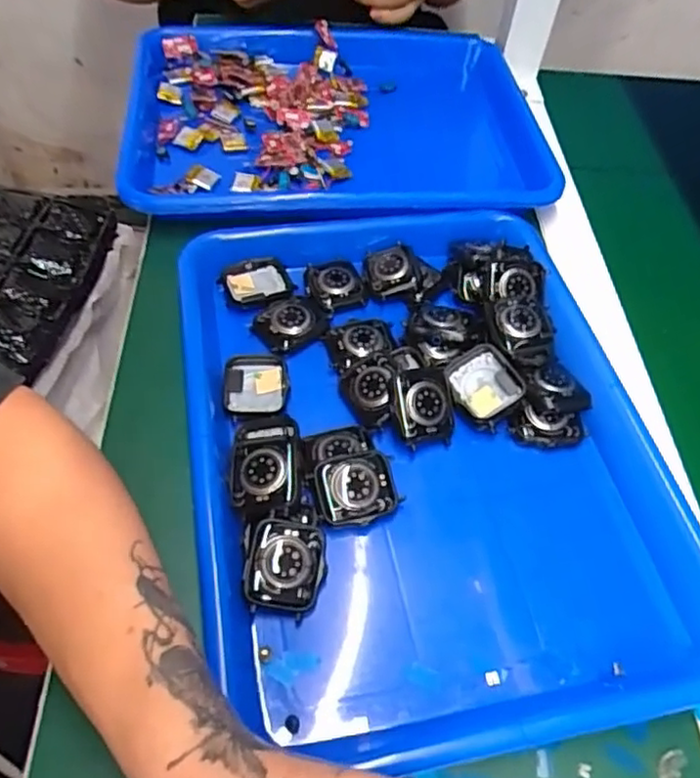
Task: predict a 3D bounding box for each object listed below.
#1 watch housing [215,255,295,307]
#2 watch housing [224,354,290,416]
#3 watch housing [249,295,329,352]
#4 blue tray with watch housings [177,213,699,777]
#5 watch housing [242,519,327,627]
[{"bbox_3d":[-0.064,-0.072,0.441,0.047,0.012,0.038,-14,55,-14],"label":"watch housing"},{"bbox_3d":[-0.056,-0.002,0.386,0.037,0.007,0.047,-2,53,-6],"label":"watch housing"},{"bbox_3d":[-0.038,-0.044,0.419,0.046,0.007,0.038,-23,58,-20],"label":"watch housing"},{"bbox_3d":[0.037,0.022,0.371,0.251,0.038,0.332,-7,54,-10],"label":"blue tray with watch housings"},{"bbox_3d":[-0.034,0.088,0.318,0.040,0.012,0.044,11,72,-2],"label":"watch housing"}]

